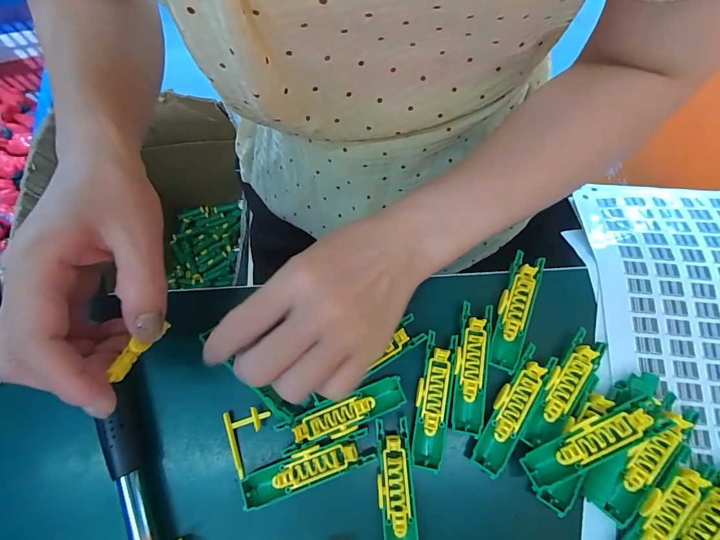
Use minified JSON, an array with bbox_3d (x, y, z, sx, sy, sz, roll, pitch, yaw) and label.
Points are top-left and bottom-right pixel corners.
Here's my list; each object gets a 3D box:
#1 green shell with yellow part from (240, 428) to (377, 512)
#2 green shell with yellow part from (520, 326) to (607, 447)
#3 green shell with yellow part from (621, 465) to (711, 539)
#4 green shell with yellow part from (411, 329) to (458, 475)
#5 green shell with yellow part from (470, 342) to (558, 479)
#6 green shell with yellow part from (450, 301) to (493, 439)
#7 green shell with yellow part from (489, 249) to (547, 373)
[{"bbox_3d":[-0.031,0.115,0.208,0.077,0.014,0.019,-19,73,-4],"label":"green shell with yellow part"},{"bbox_3d":[0.121,0.071,0.212,0.019,0.015,0.074,35,77,12],"label":"green shell with yellow part"},{"bbox_3d":[0.159,0.135,0.191,0.019,0.009,0.069,38,86,13],"label":"green shell with yellow part"},{"bbox_3d":[0.044,0.076,0.212,0.019,0.009,0.075,10,73,5],"label":"green shell with yellow part"},{"bbox_3d":[0.090,0.080,0.209,0.019,0.009,0.076,31,76,11],"label":"green shell with yellow part"},{"bbox_3d":[0.069,0.058,0.217,0.020,0.008,0.075,11,73,5],"label":"green shell with yellow part"},{"bbox_3d":[0.099,0.025,0.226,0.019,0.011,0.074,20,74,8],"label":"green shell with yellow part"}]

